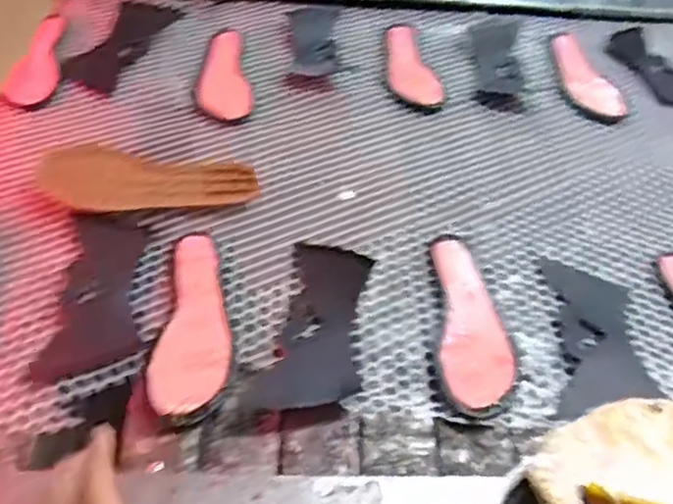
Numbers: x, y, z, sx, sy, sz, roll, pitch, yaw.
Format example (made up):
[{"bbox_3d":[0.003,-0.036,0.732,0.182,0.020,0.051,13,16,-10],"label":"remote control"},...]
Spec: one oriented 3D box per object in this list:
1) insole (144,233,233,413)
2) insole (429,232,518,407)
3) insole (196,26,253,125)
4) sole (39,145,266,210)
[{"bbox_3d":[-0.129,0.063,0.667,0.070,0.024,0.192,5,46,-3],"label":"insole"},{"bbox_3d":[0.134,0.061,0.690,0.068,0.027,0.213,5,46,-2],"label":"insole"},{"bbox_3d":[-0.158,-0.245,0.975,0.071,0.008,0.182,-9,56,-7],"label":"insole"},{"bbox_3d":[-0.201,-0.080,0.779,0.224,0.013,0.069,-3,77,-19],"label":"sole"}]

